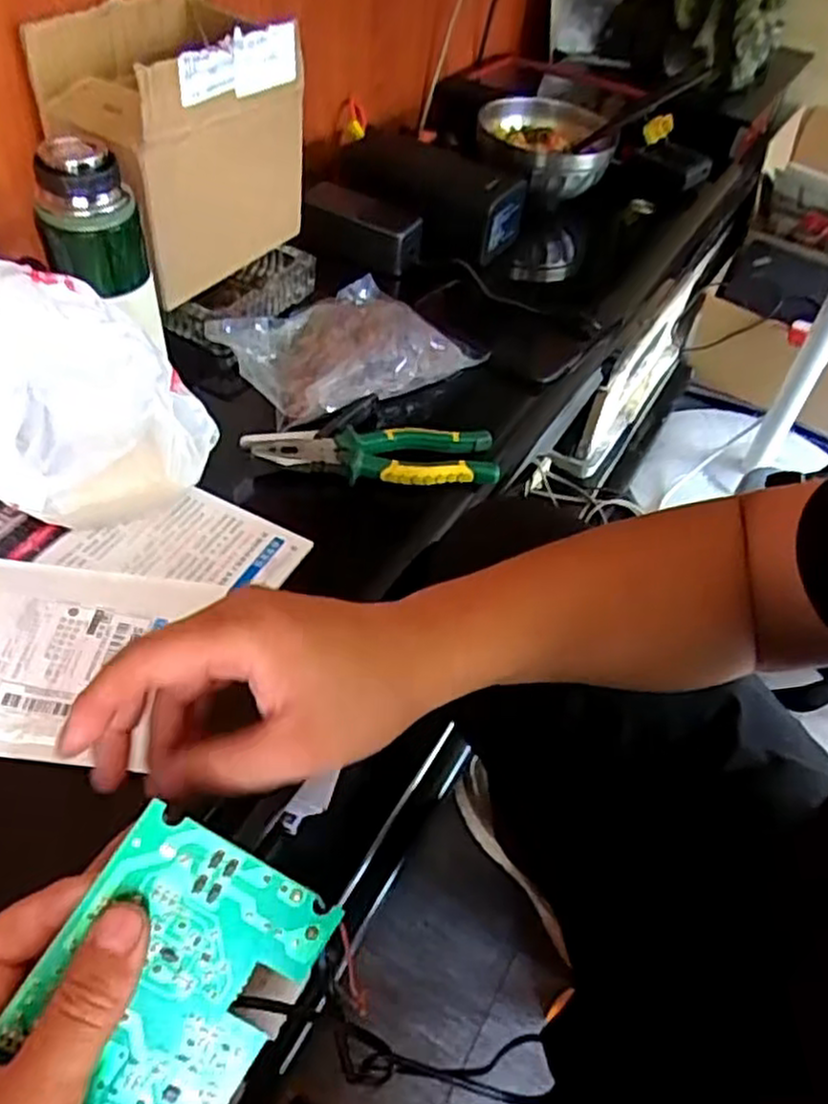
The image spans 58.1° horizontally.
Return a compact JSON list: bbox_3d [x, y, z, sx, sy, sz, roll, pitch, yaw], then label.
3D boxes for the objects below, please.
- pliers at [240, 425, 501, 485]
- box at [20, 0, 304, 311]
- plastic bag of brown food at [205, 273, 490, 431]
[{"bbox_3d":[-0.034,-0.079,0.603,0.200,0.024,0.050,1,49,-4],"label":"pliers"},{"bbox_3d":[-0.199,-0.358,0.640,0.145,0.177,0.201,26,52,17],"label":"box"},{"bbox_3d":[-0.063,-0.191,0.668,0.228,0.052,0.153,-32,59,-29],"label":"plastic bag of brown food"}]

